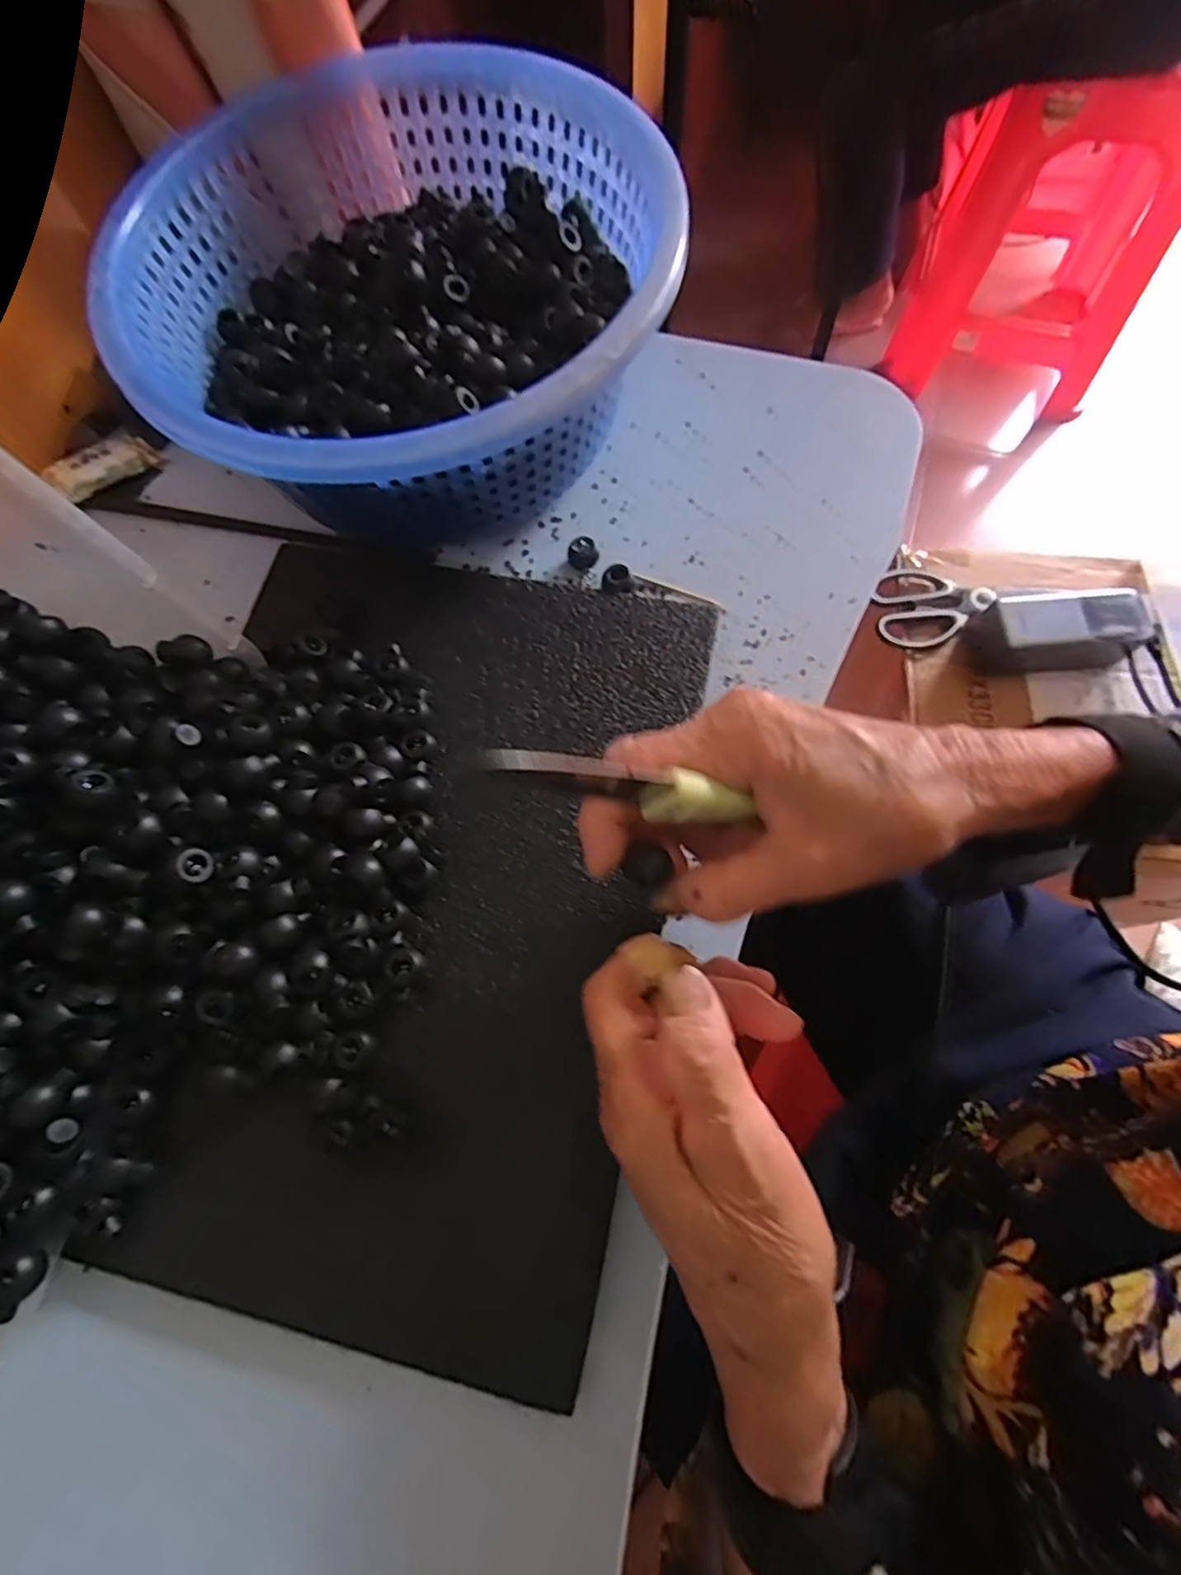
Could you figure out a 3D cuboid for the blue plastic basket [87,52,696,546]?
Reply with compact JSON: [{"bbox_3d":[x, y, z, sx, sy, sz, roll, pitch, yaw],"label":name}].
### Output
[{"bbox_3d":[-0.097,-0.242,0.338,0.255,0.103,0.264,13,71,5],"label":"blue plastic basket"}]

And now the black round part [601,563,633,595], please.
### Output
[{"bbox_3d":[0.014,-0.110,0.341,0.016,0.006,0.014,-10,70,-3],"label":"black round part"}]

